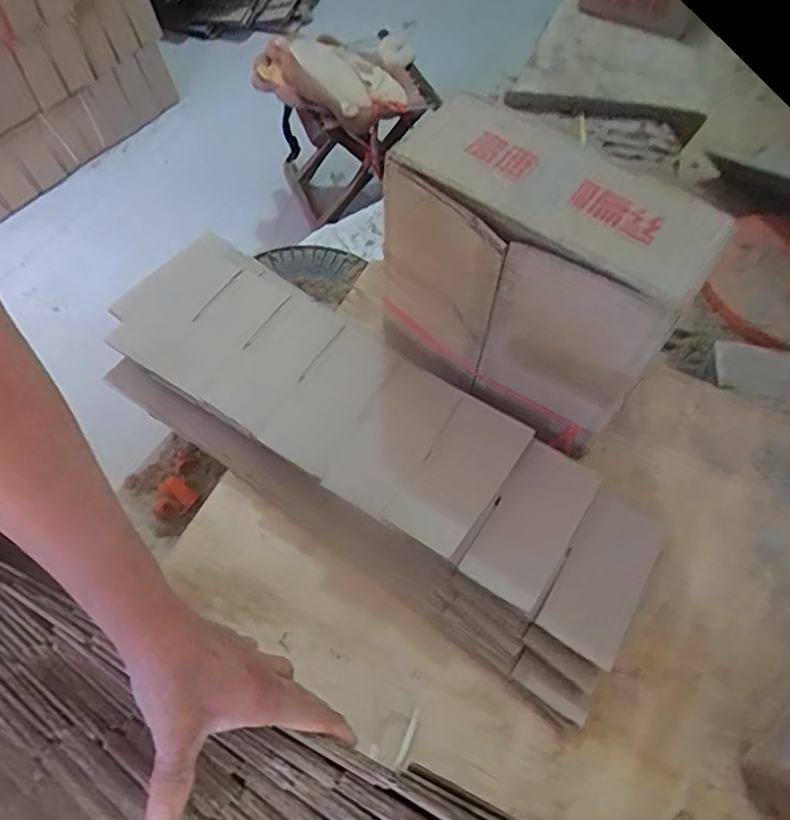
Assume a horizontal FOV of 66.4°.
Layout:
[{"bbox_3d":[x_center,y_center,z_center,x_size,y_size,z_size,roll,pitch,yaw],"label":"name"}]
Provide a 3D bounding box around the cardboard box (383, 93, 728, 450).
[{"bbox_3d":[0.120,-0.114,0.607,0.280,0.277,0.137,33,62,20],"label":"cardboard box"}]

